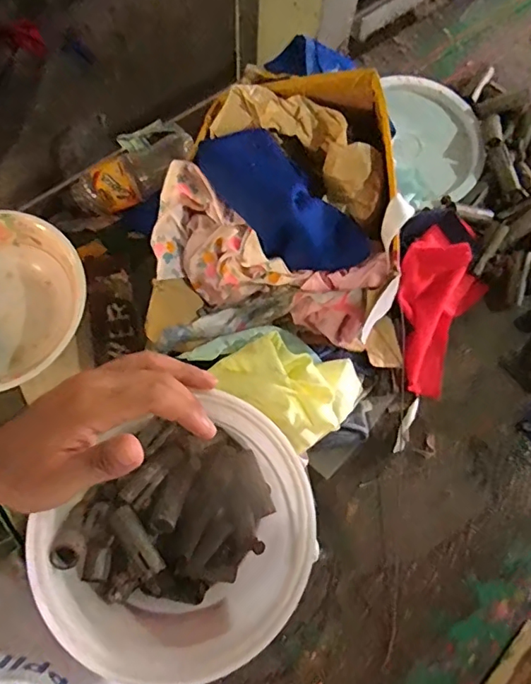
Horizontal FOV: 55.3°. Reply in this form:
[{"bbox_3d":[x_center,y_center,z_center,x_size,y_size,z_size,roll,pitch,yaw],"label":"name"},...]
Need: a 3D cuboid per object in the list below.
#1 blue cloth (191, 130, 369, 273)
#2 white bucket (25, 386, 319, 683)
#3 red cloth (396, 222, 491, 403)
[{"bbox_3d":[0.014,-0.138,0.494,0.191,0.052,0.085,44,78,9],"label":"blue cloth"},{"bbox_3d":[-0.055,0.156,0.424,0.173,0.164,0.194,43,79,10],"label":"white bucket"},{"bbox_3d":[0.194,-0.046,0.569,0.103,0.081,0.190,27,76,7],"label":"red cloth"}]

